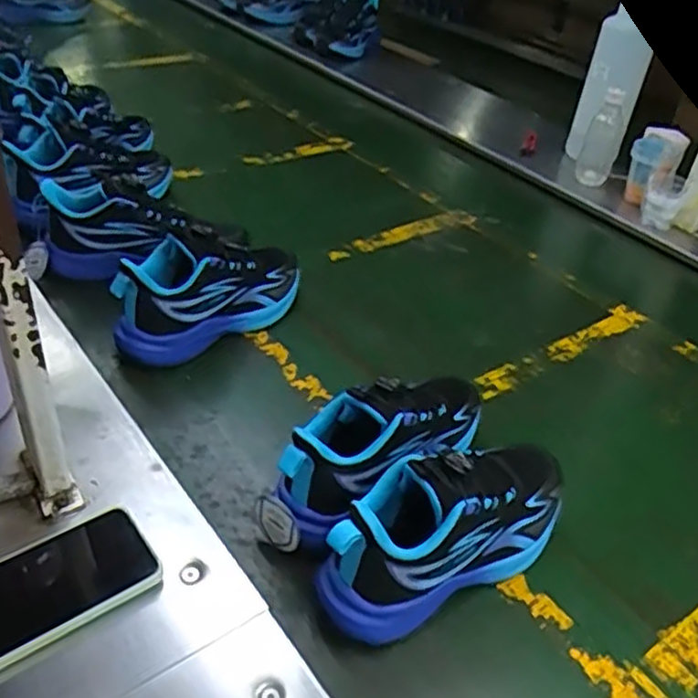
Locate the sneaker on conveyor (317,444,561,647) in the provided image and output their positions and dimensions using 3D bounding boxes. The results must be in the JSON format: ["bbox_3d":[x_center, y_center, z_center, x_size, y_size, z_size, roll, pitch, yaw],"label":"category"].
[{"bbox_3d":[0.083,0.128,0.540,0.227,0.112,0.082,-21,46,-31],"label":"sneaker on conveyor"}]

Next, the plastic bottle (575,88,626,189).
[{"bbox_3d":[0.402,-0.336,1.131,0.052,0.150,0.061,23,41,16],"label":"plastic bottle"}]

